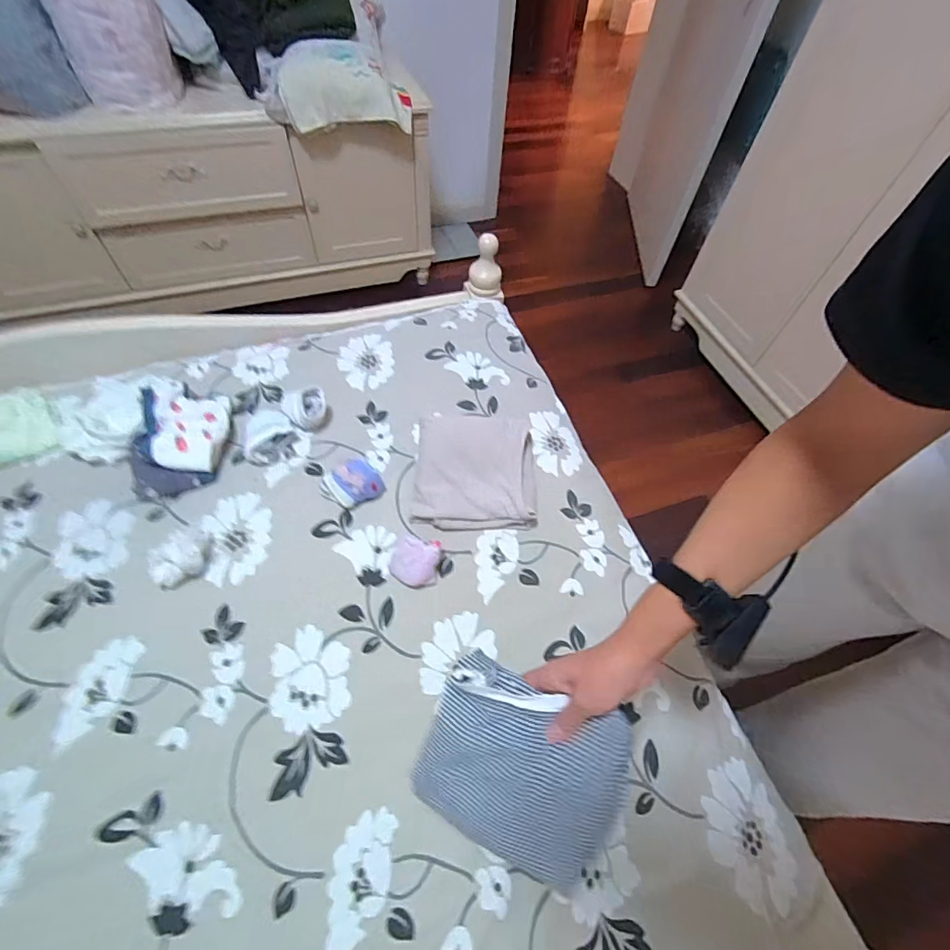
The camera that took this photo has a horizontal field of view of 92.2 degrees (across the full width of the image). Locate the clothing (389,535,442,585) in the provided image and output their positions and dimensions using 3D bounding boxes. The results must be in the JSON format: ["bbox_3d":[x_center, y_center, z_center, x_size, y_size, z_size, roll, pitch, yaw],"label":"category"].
[{"bbox_3d":[-0.093,0.127,0.685,0.076,0.038,0.064,16,59,6],"label":"clothing"}]

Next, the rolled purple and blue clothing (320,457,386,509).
[{"bbox_3d":[-0.200,0.012,0.741,0.090,0.052,0.065,-22,63,-16],"label":"rolled purple and blue clothing"}]

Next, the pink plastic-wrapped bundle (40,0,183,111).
[{"bbox_3d":[-0.855,-1.058,1.076,0.229,0.275,0.123,-26,62,-19],"label":"pink plastic-wrapped bundle"}]

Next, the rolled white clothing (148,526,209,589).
[{"bbox_3d":[-0.430,0.116,0.664,0.072,0.051,0.091,29,61,13],"label":"rolled white clothing"}]

